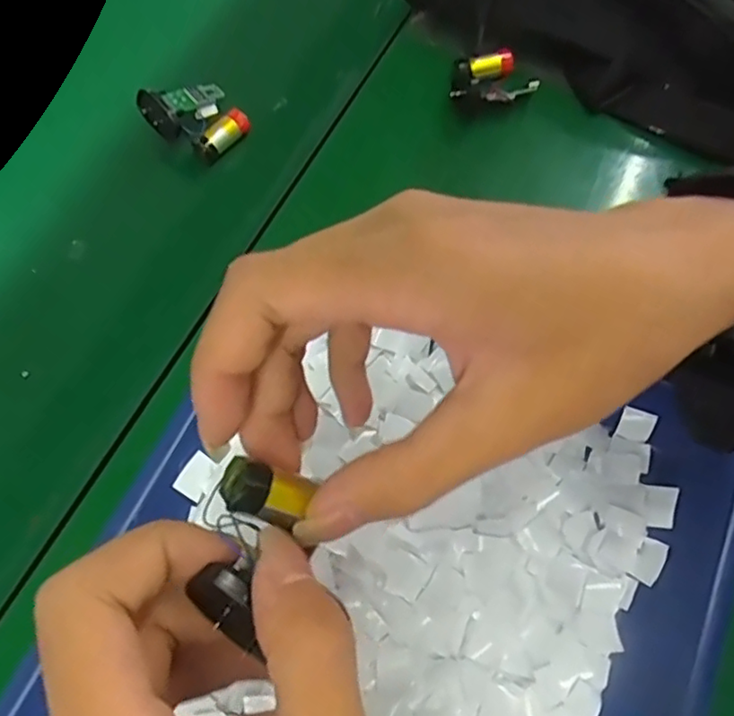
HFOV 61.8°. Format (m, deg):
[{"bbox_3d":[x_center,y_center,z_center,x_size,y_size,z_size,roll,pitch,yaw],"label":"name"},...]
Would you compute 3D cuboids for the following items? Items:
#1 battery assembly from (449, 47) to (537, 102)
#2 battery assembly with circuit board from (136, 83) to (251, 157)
[{"bbox_3d":[0.078,-0.177,0.387,0.052,0.022,0.036,-9,69,-4],"label":"battery assembly"},{"bbox_3d":[-0.104,-0.146,0.380,0.055,0.034,0.045,-30,71,-11],"label":"battery assembly with circuit board"}]

